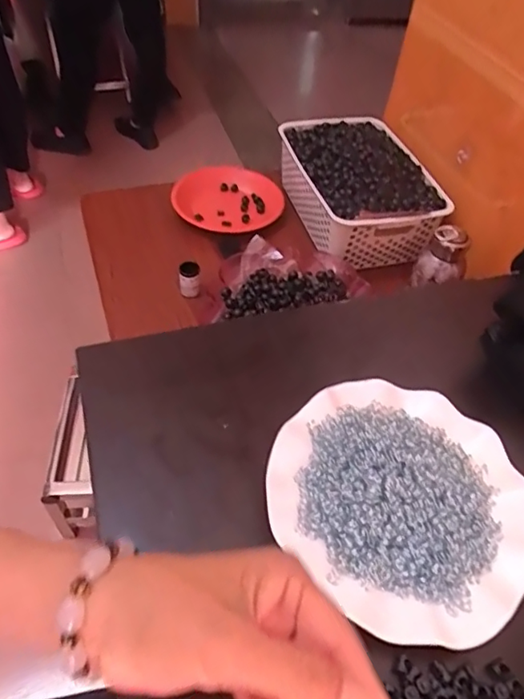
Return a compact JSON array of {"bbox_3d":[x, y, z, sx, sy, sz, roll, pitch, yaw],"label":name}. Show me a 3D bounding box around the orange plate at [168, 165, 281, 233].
[{"bbox_3d":[-0.062,-0.282,0.980,0.200,0.036,0.166,6,50,0],"label":"orange plate"}]

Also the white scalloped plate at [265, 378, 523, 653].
[{"bbox_3d":[0.100,0.104,0.377,0.173,0.027,0.181,2,50,-3],"label":"white scalloped plate"}]

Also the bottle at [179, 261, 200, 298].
[{"bbox_3d":[-0.110,-0.107,0.803,0.029,0.050,0.028,0,50,-5],"label":"bottle"}]

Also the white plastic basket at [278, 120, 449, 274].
[{"bbox_3d":[0.167,-0.288,0.919,0.220,0.121,0.291,-8,51,-11],"label":"white plastic basket"}]

